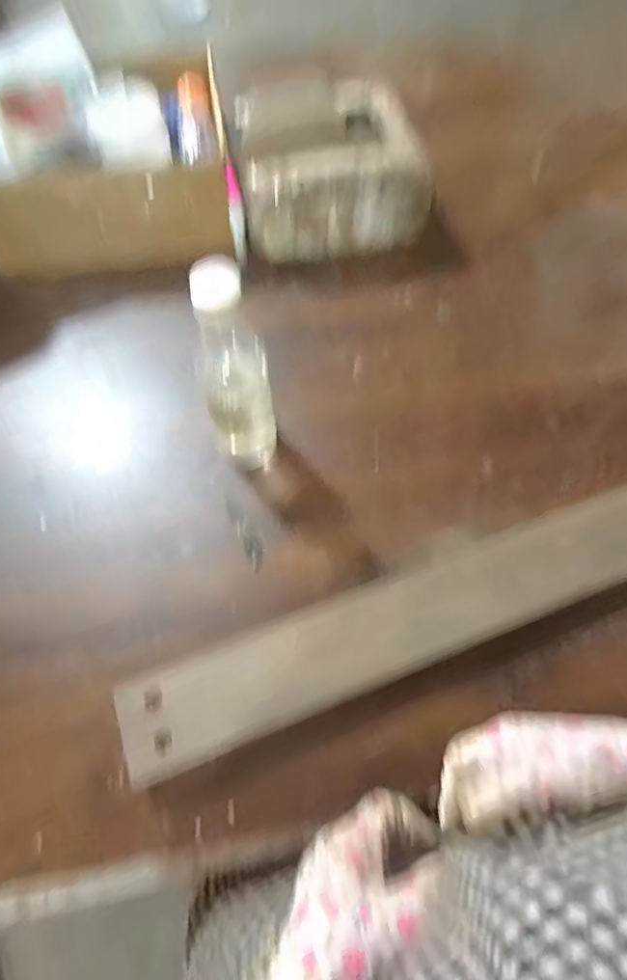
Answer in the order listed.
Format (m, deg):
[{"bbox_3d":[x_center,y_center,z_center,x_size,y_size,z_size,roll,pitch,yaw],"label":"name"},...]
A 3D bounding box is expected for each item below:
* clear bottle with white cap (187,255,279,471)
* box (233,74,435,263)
[{"bbox_3d":[-0.072,-0.104,0.501,0.060,0.210,0.073,-11,64,-5],"label":"clear bottle with white cap"},{"bbox_3d":[0.021,-0.410,0.706,0.232,0.133,0.168,-13,64,-6],"label":"box"}]

